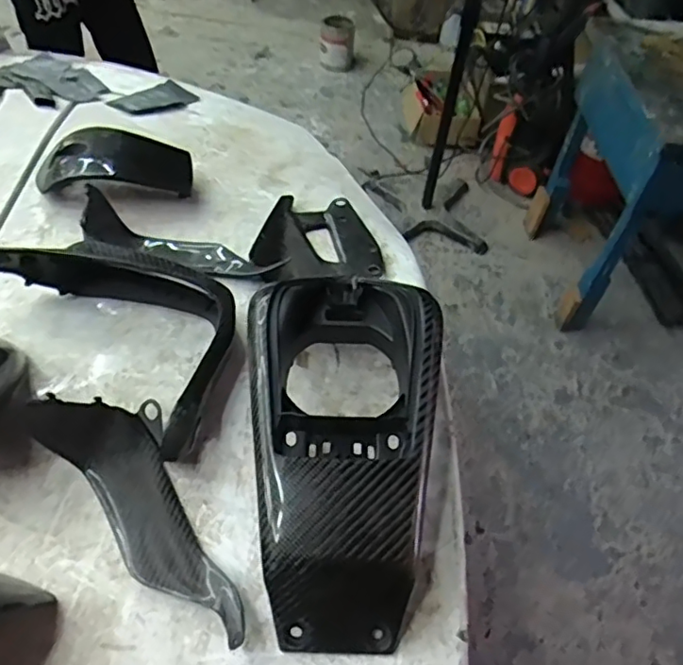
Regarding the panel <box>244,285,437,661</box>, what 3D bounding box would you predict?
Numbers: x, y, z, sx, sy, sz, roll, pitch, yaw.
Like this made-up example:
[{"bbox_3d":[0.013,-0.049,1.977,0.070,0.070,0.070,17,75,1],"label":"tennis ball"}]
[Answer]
[{"bbox_3d":[0.008,0.082,0.476,0.155,0.110,0.291,-4,52,-8],"label":"panel"}]

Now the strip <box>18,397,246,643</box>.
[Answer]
[{"bbox_3d":[-0.144,0.132,0.458,0.241,0.051,0.089,39,58,23],"label":"strip"}]

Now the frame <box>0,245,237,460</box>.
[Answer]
[{"bbox_3d":[-0.193,-0.021,0.544,0.264,0.067,0.147,34,57,20],"label":"frame"}]

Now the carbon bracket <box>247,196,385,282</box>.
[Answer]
[{"bbox_3d":[-0.025,-0.116,0.709,0.155,0.030,0.178,4,52,-2],"label":"carbon bracket"}]

